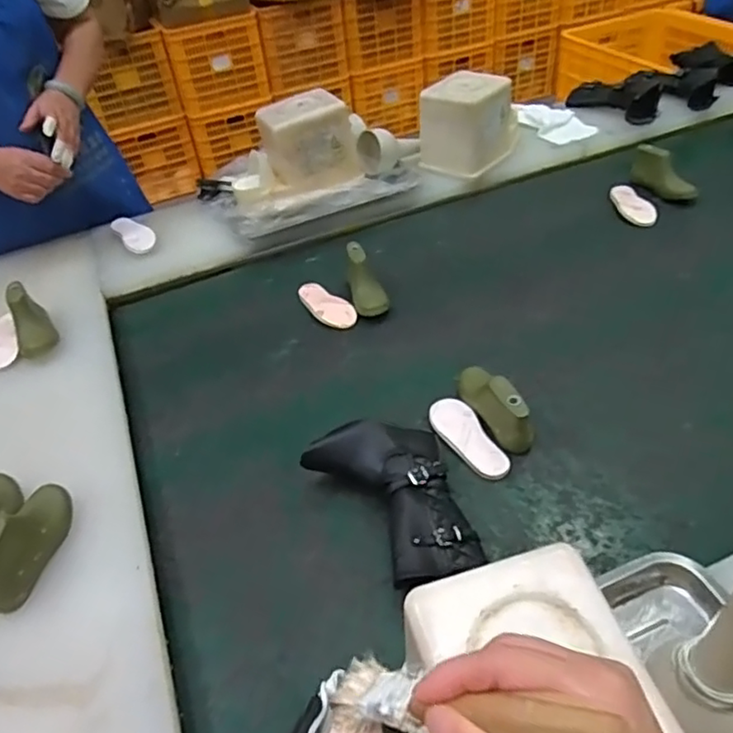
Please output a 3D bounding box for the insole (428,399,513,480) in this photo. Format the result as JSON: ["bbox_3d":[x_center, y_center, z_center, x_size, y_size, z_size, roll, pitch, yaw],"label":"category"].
[{"bbox_3d":[0.128,0.090,0.801,0.059,0.013,0.145,-19,41,-14],"label":"insole"}]

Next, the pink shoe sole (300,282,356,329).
[{"bbox_3d":[-0.069,-0.106,1.059,0.062,0.016,0.140,-27,44,-21],"label":"pink shoe sole"}]

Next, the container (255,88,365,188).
[{"bbox_3d":[-0.111,-0.438,1.203,0.178,0.140,0.116,-19,44,-12],"label":"container"}]

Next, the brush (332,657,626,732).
[{"bbox_3d":[0.033,0.129,0.238,0.137,0.013,0.026,-26,18,49],"label":"brush"}]

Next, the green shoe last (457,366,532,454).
[{"bbox_3d":[0.167,0.049,0.796,0.048,0.065,0.129,-20,42,-15],"label":"green shoe last"}]

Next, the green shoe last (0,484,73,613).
[{"bbox_3d":[-0.367,0.180,0.666,0.046,0.074,0.151,-3,40,5],"label":"green shoe last"}]

